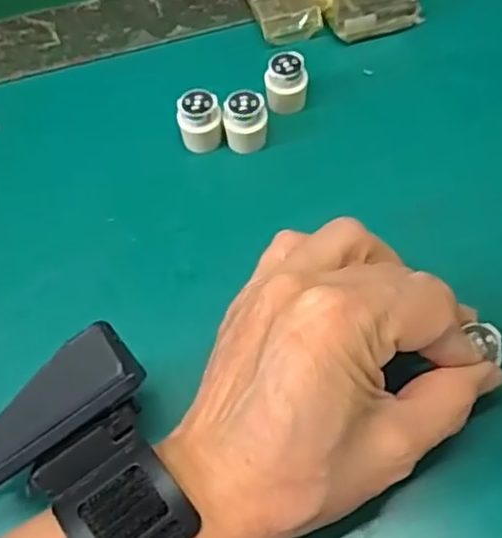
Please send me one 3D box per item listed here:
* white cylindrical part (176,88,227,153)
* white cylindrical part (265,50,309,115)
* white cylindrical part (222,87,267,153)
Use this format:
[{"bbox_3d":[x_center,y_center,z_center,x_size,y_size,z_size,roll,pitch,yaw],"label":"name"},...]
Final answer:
[{"bbox_3d":[-0.025,-0.072,0.341,0.022,0.030,0.020,-1,60,1],"label":"white cylindrical part"},{"bbox_3d":[0.018,-0.094,0.350,0.021,0.026,0.020,-1,60,1],"label":"white cylindrical part"},{"bbox_3d":[-0.003,-0.072,0.339,0.021,0.028,0.019,-2,60,1],"label":"white cylindrical part"}]

